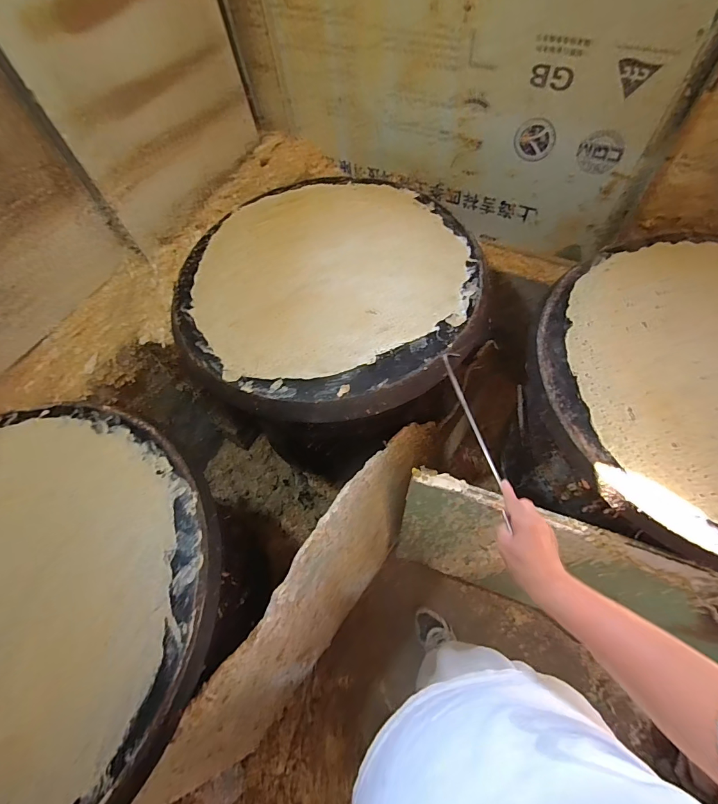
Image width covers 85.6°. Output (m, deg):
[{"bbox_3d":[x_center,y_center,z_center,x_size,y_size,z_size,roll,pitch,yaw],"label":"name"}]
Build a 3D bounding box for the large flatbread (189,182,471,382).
[{"bbox_3d":[-0.072,-0.281,0.795,0.532,0.015,0.496,-1,62,2],"label":"large flatbread"}]

